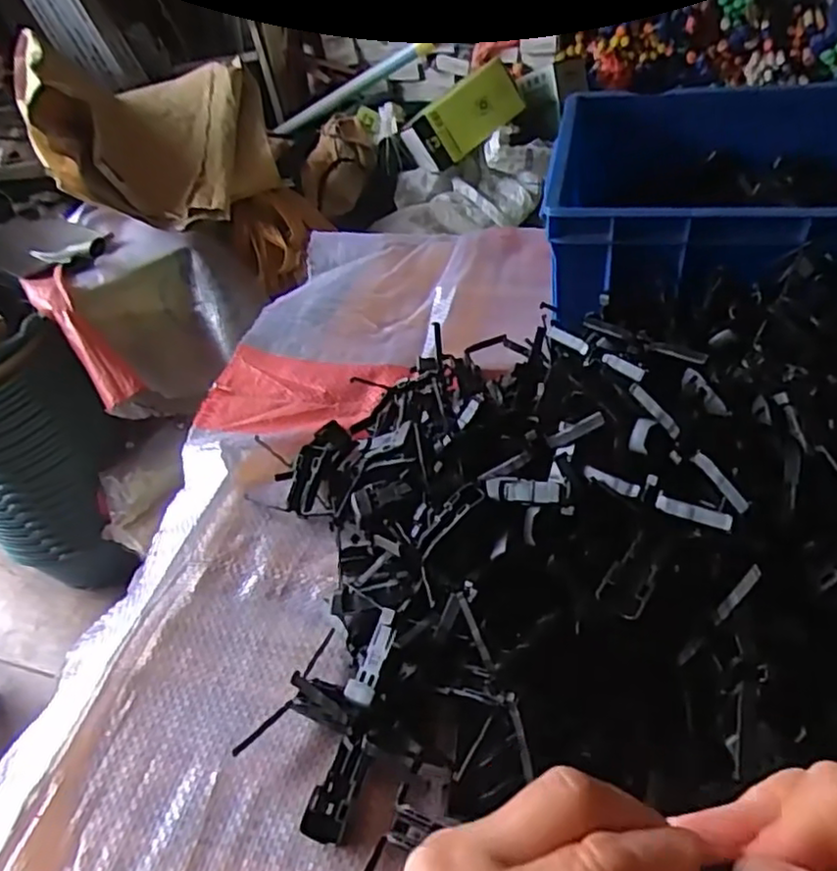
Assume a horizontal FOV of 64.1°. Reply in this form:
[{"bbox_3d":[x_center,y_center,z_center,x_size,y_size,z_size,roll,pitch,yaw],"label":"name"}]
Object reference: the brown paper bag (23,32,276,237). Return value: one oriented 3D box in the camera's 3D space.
[{"bbox_3d":[-0.528,-0.603,1.336,0.438,0.292,0.292,-14,42,-6],"label":"brown paper bag"}]

